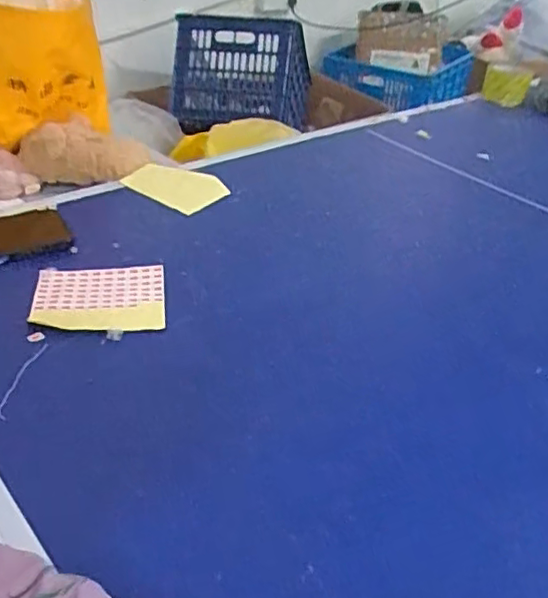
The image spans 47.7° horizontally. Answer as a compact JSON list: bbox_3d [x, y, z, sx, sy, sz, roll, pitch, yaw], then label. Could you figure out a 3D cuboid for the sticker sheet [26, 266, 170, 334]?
[{"bbox_3d":[-0.165,0.001,0.586,0.117,0.018,0.087,-2,36,-10],"label":"sticker sheet"}]

